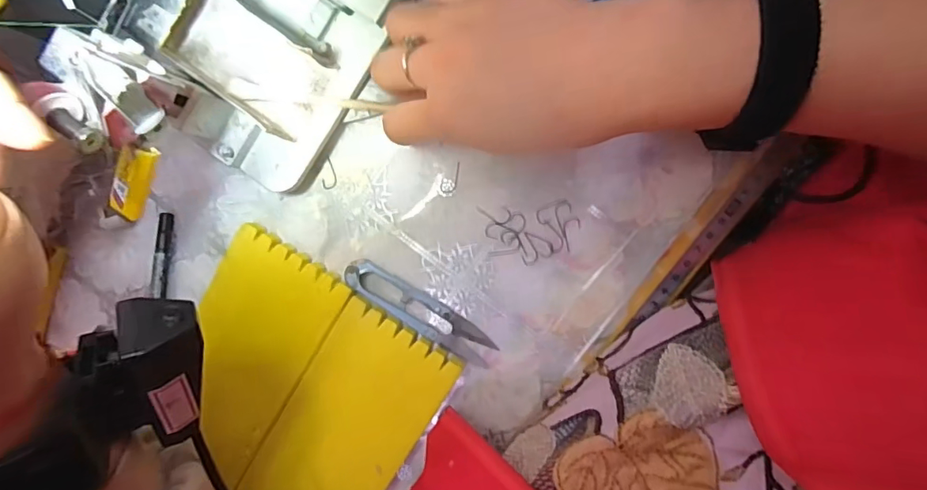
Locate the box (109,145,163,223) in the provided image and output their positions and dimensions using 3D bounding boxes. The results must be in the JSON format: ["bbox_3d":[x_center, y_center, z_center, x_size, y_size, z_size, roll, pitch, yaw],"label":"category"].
[{"bbox_3d":[-0.160,-0.030,0.252,0.013,0.010,0.041,35,118,1],"label":"box"}]

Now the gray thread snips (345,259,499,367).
[{"bbox_3d":[-0.028,0.041,0.317,0.100,0.004,0.022,31,98,6],"label":"gray thread snips"}]

